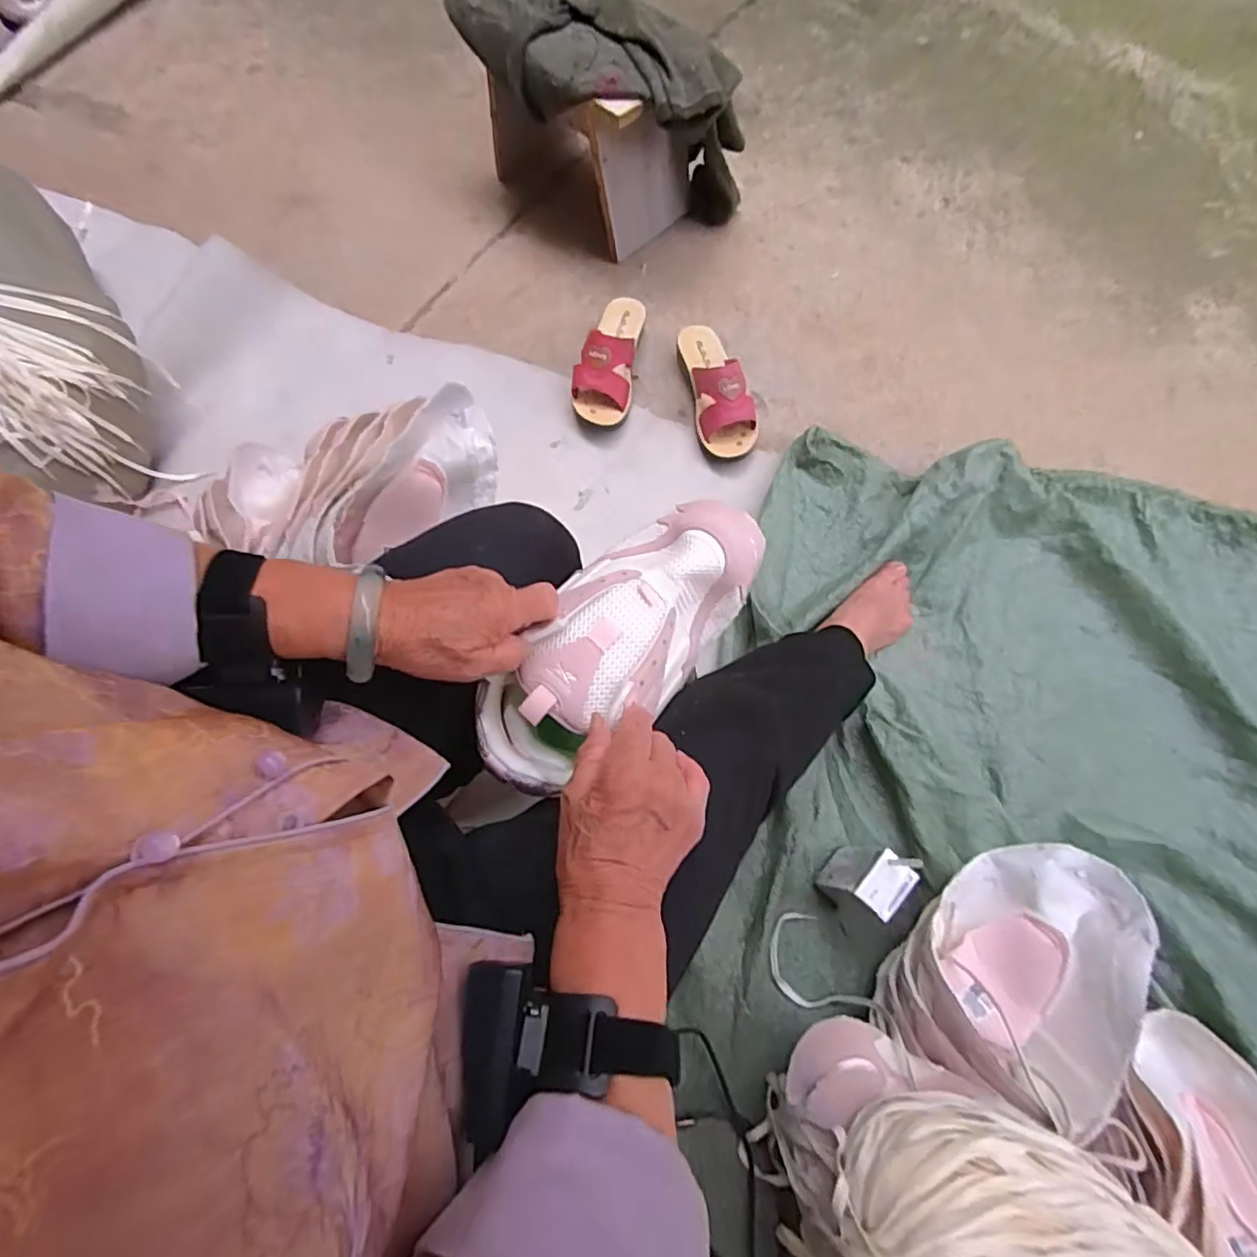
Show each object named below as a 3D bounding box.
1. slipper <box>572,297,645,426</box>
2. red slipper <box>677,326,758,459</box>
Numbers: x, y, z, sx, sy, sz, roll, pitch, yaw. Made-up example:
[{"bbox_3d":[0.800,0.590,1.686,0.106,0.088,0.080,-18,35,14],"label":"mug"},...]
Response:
[{"bbox_3d":[-0.029,-0.406,0.895,0.083,0.076,0.222,9,73,4],"label":"slipper"},{"bbox_3d":[0.131,-0.355,0.880,0.079,0.086,0.220,-10,73,-2],"label":"red slipper"}]

